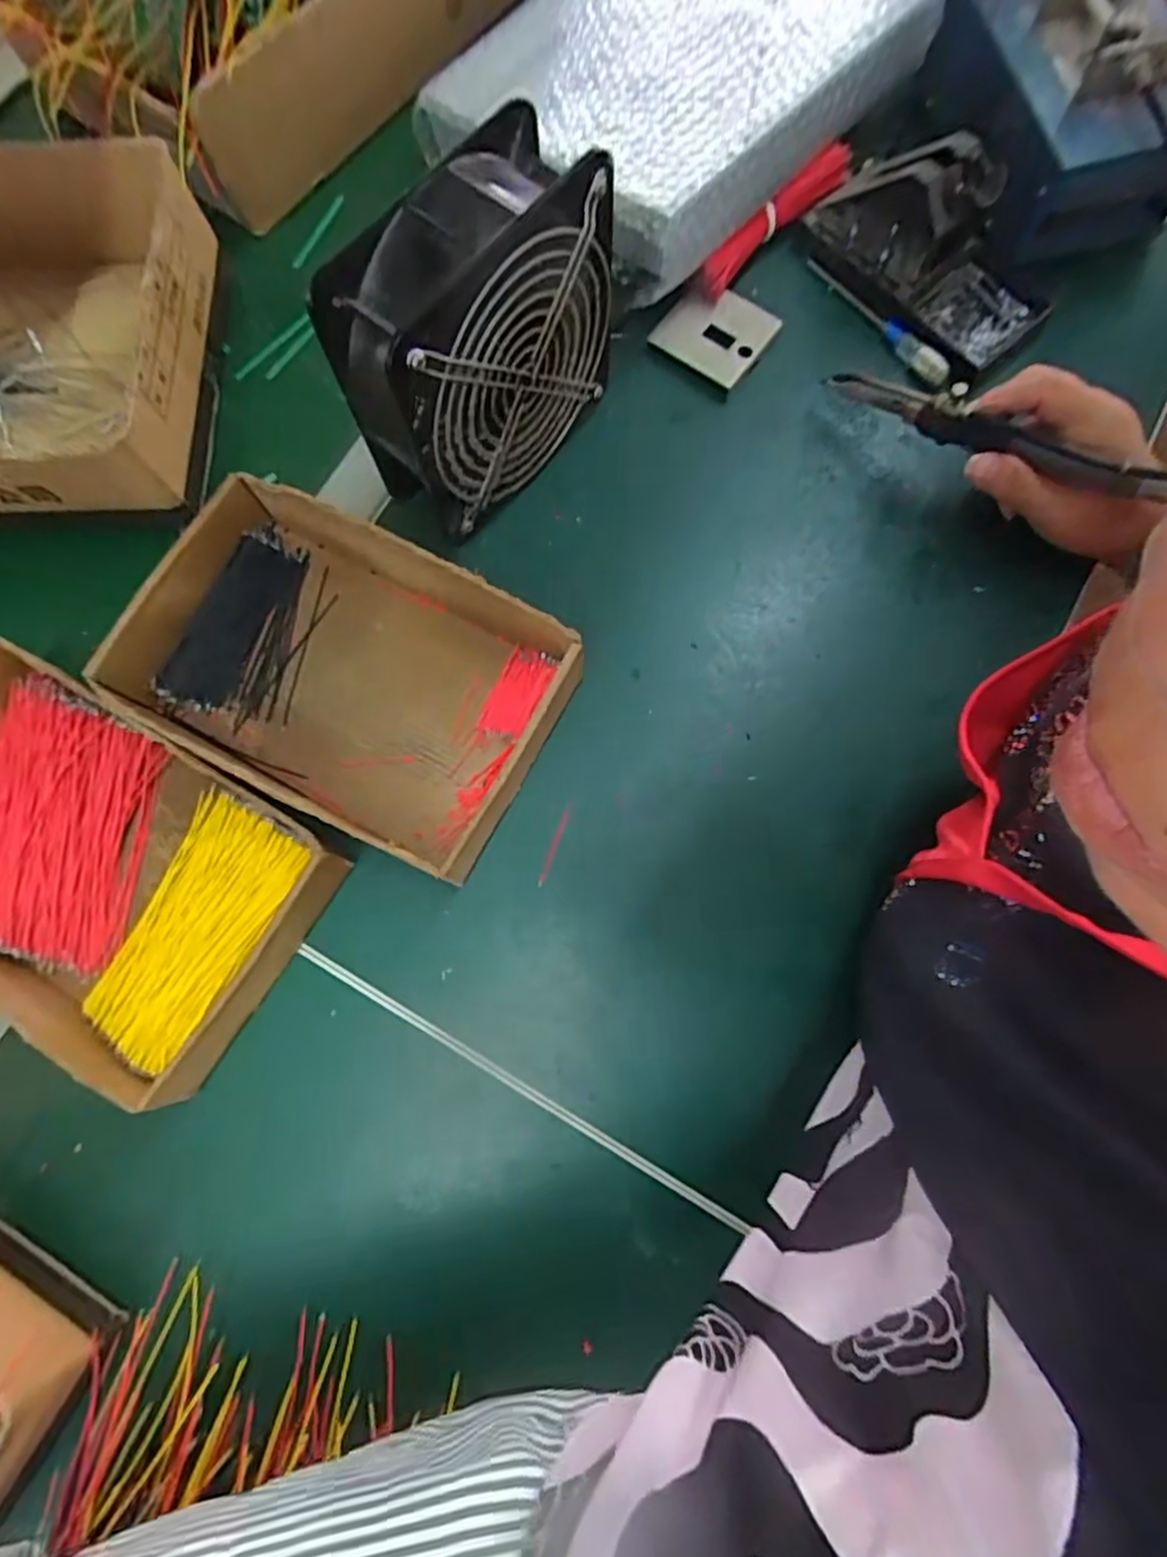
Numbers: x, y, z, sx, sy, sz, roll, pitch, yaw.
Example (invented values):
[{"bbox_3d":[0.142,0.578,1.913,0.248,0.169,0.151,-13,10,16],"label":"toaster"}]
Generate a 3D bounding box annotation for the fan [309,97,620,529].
[{"bbox_3d":[-0.049,-0.224,0.373,0.061,0.151,0.145,37,79,10],"label":"fan"}]

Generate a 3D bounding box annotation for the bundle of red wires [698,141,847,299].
[{"bbox_3d":[0.124,-0.361,0.453,0.128,0.032,0.013,-41,78,-9],"label":"bundle of red wires"}]

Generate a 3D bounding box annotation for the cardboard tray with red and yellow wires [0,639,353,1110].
[{"bbox_3d":[-0.255,0.042,0.369,0.224,0.048,0.148,30,78,8],"label":"cardboard tray with red and yellow wires"}]

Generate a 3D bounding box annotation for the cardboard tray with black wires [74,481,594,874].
[{"bbox_3d":[-0.128,-0.059,0.388,0.231,0.047,0.146,28,78,8],"label":"cardboard tray with black wires"}]

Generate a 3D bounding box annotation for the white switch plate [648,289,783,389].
[{"bbox_3d":[0.089,-0.291,0.454,0.062,0.013,0.063,37,79,10],"label":"white switch plate"}]

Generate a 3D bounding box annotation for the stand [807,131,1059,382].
[{"bbox_3d":[0.218,-0.334,0.429,0.077,0.065,0.152,-41,78,-9],"label":"stand"}]

